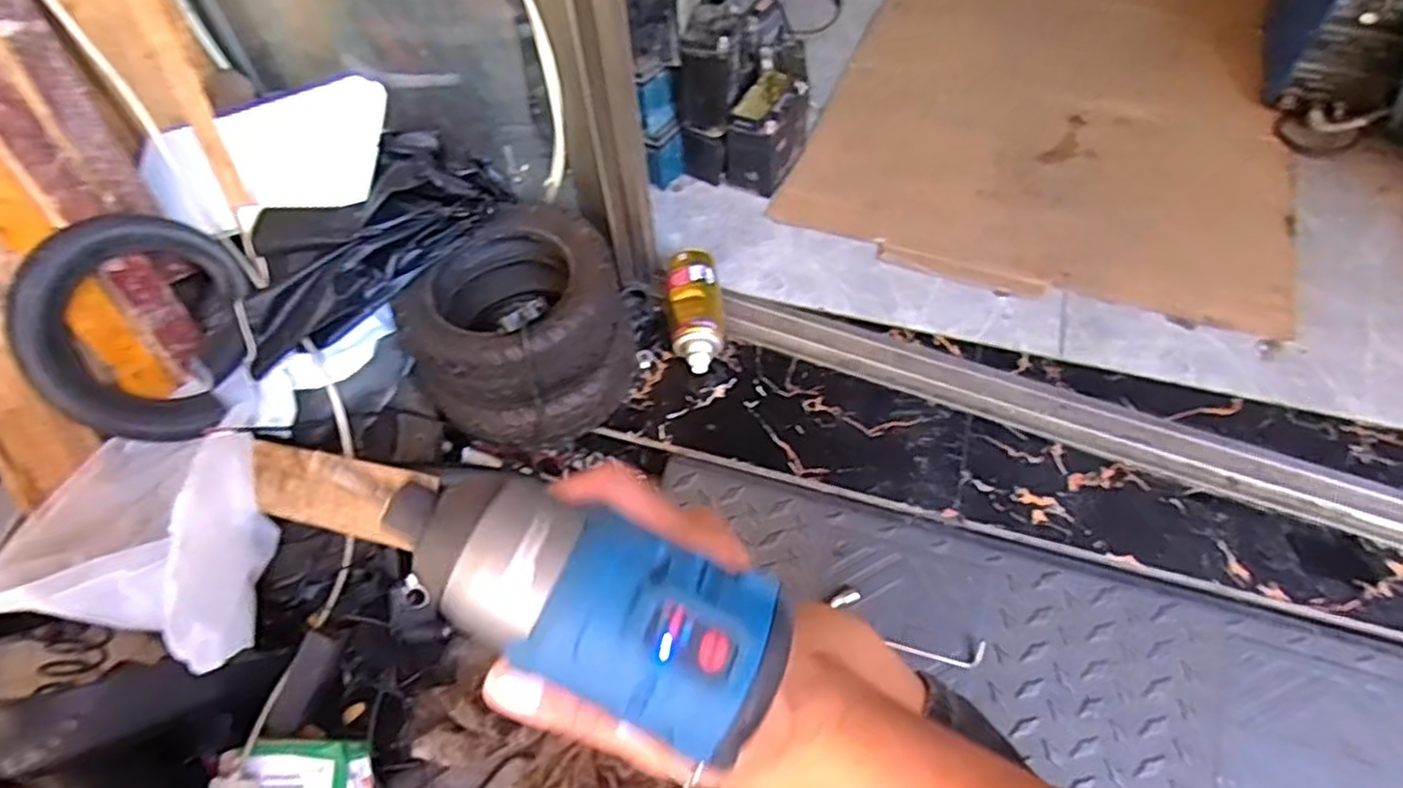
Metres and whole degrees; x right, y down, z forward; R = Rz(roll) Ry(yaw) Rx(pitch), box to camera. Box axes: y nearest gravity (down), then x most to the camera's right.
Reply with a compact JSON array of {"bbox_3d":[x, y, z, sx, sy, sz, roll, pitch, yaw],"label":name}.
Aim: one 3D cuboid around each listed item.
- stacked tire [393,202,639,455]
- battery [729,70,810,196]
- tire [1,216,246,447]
[{"bbox_3d":[-0.216,-0.079,0.891,0.244,0.160,0.256,-2,54,2],"label":"stacked tire"},{"bbox_3d":[0.108,-0.409,1.142,0.083,0.133,0.146,24,59,19],"label":"battery"},{"bbox_3d":[-0.591,-0.070,0.764,0.190,0.051,0.230,5,81,-39],"label":"tire"}]

